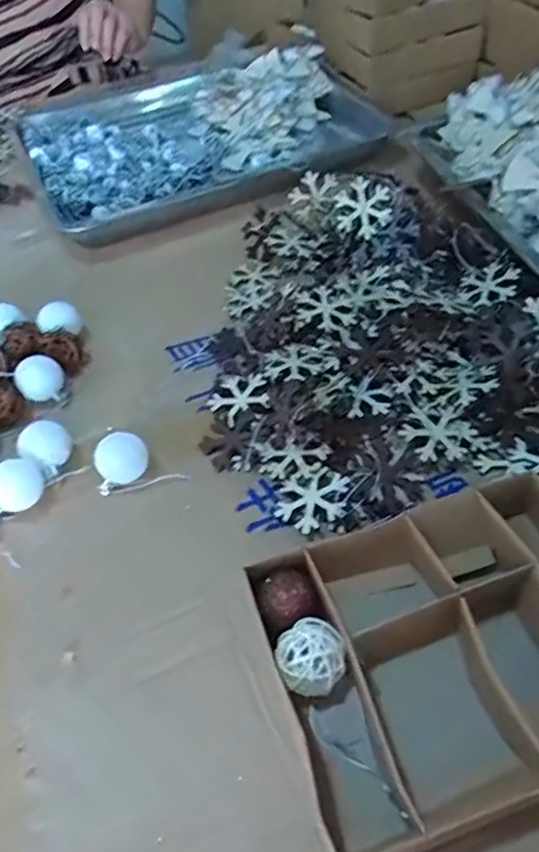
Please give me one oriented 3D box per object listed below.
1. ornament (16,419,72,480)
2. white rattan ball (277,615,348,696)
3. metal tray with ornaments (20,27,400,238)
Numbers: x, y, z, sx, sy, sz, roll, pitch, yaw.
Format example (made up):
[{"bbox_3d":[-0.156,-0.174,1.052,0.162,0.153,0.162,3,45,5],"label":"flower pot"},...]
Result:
[{"bbox_3d":[-0.173,0.020,0.475,0.037,0.036,0.033,-27,53,-20],"label":"ornament"},{"bbox_3d":[0.024,0.137,0.352,0.037,0.036,0.038,-1,48,2],"label":"white rattan ball"},{"bbox_3d":[-0.087,-0.385,0.780,0.441,0.069,0.355,-19,50,-14],"label":"metal tray with ornaments"}]

